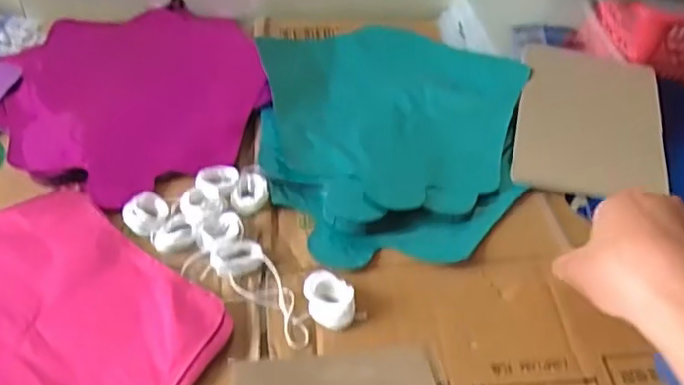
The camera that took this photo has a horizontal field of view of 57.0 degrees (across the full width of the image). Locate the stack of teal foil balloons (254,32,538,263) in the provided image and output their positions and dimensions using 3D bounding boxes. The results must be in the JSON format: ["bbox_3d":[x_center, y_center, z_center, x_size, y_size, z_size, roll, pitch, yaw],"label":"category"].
[{"bbox_3d":[0.044,-0.061,0.524,0.214,0.022,0.291,1,43,-5],"label":"stack of teal foil balloons"}]

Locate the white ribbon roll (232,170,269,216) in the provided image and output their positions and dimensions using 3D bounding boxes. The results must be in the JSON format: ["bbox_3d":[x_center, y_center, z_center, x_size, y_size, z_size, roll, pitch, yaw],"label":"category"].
[{"bbox_3d":[-0.066,-0.001,0.454,0.025,0.011,0.037,-2,44,-8],"label":"white ribbon roll"}]

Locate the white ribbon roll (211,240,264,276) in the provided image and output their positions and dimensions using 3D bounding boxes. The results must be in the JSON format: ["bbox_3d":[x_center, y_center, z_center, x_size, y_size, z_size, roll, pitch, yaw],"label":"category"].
[{"bbox_3d":[-0.069,0.042,0.412,0.032,0.012,0.025,-8,45,-14],"label":"white ribbon roll"}]

